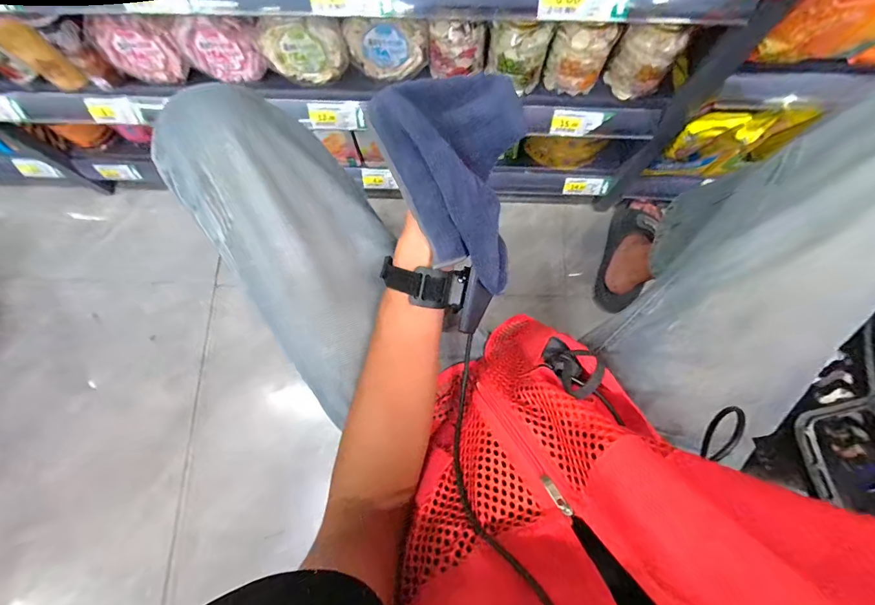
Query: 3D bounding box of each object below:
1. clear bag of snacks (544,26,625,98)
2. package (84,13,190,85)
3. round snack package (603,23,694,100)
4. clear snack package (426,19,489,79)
[{"bbox_3d":[0.198,-0.339,0.530,0.079,0.099,0.030,6,78,3],"label":"clear bag of snacks"},{"bbox_3d":[-0.422,-0.360,0.538,0.106,0.091,0.024,3,78,2],"label":"package"},{"bbox_3d":[0.285,-0.331,0.525,0.076,0.099,0.034,17,79,5],"label":"round snack package"},{"bbox_3d":[0.028,-0.356,0.528,0.080,0.079,0.030,5,78,2],"label":"clear snack package"}]

